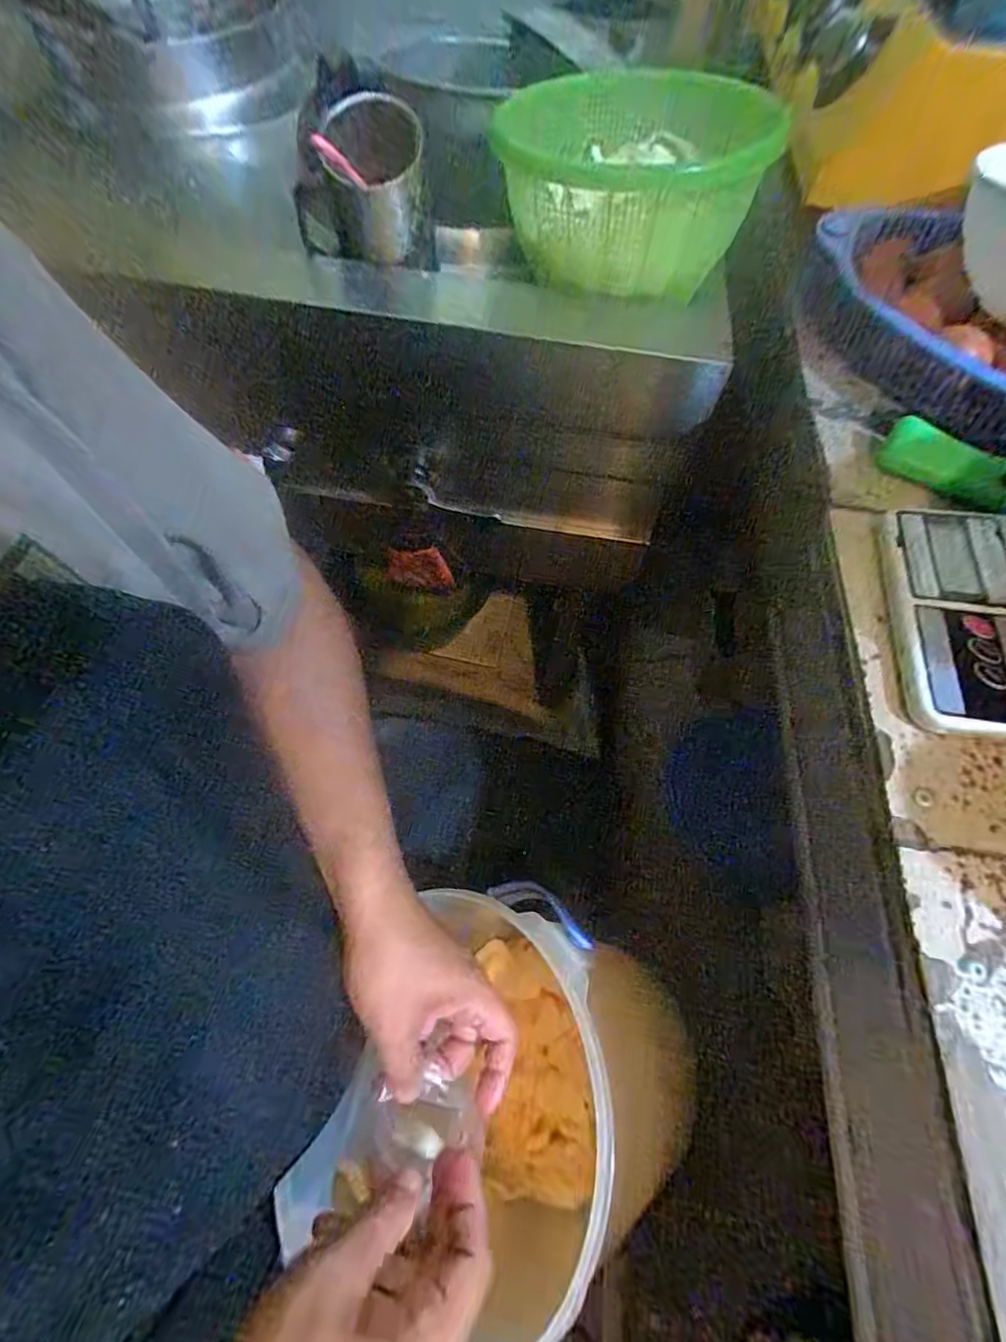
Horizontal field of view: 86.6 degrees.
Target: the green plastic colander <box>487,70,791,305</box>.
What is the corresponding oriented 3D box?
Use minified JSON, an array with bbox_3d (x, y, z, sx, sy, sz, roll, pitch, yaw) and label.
[{"bbox_3d":[0.111,-0.412,0.461,0.233,0.113,0.196,-33,70,-18],"label":"green plastic colander"}]

